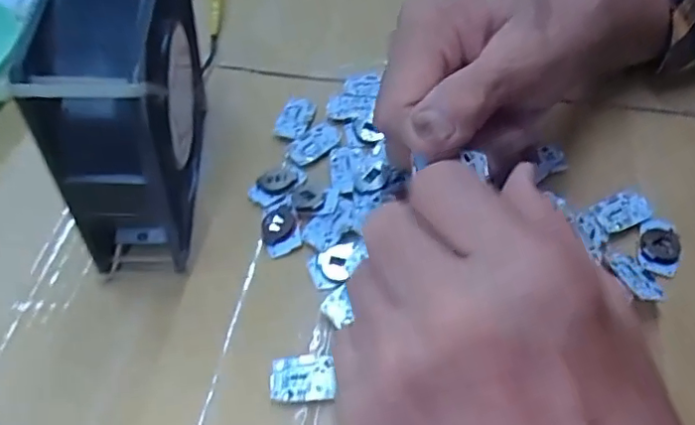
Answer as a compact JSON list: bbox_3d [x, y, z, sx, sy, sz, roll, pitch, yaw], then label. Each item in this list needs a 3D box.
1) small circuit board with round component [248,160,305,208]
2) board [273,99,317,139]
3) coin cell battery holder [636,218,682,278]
[{"bbox_3d":[-0.037,-0.015,0.299,0.030,0.005,0.021,-33,59,-21],"label":"small circuit board with round component"},{"bbox_3d":[-0.029,-0.053,0.324,0.018,0.004,0.031,15,58,10],"label":"board"},{"bbox_3d":[0.147,0.015,0.273,0.018,0.005,0.030,15,55,12],"label":"coin cell battery holder"}]

